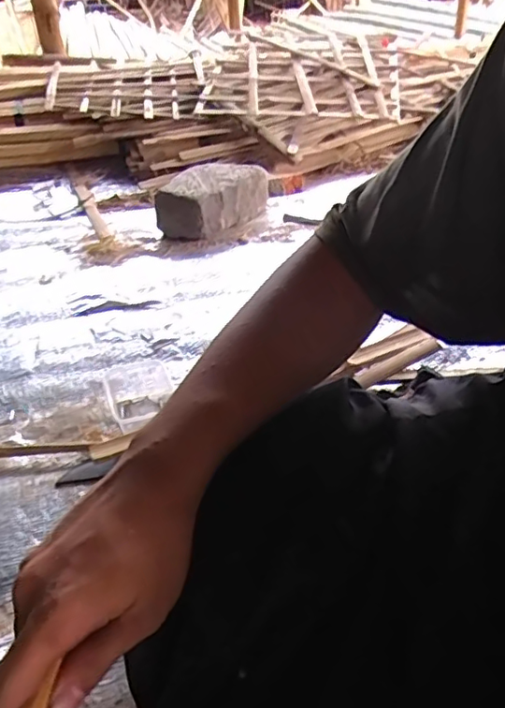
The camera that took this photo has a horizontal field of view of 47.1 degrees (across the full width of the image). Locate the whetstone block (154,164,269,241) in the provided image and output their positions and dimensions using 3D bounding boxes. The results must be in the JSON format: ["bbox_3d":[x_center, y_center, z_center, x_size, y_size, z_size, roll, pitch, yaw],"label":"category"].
[{"bbox_3d":[-0.081,-0.323,1.204,0.137,0.101,0.245,17,40,27],"label":"whetstone block"}]

